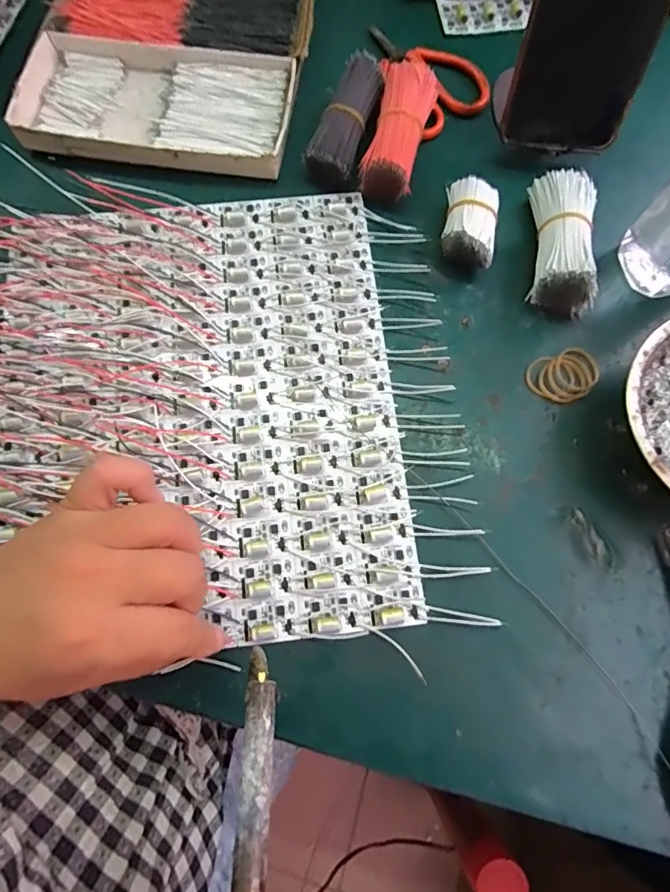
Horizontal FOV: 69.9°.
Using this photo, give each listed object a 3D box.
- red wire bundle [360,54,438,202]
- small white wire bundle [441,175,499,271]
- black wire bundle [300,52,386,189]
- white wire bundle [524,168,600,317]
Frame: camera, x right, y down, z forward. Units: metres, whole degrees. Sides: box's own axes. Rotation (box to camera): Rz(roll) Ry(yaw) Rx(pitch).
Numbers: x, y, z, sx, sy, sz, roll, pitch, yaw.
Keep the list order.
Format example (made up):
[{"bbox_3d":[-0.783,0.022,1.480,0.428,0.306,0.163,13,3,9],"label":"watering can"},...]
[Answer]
[{"bbox_3d":[0.043,-0.214,0.327,0.039,0.033,0.088,12,76,2],"label":"red wire bundle"},{"bbox_3d":[0.087,-0.144,0.313,0.032,0.028,0.053,8,76,2],"label":"small white wire bundle"},{"bbox_3d":[0.008,-0.220,0.329,0.029,0.029,0.089,20,77,5],"label":"black wire bundle"},{"bbox_3d":[0.147,-0.133,0.307,0.038,0.038,0.088,5,76,1],"label":"white wire bundle"}]

